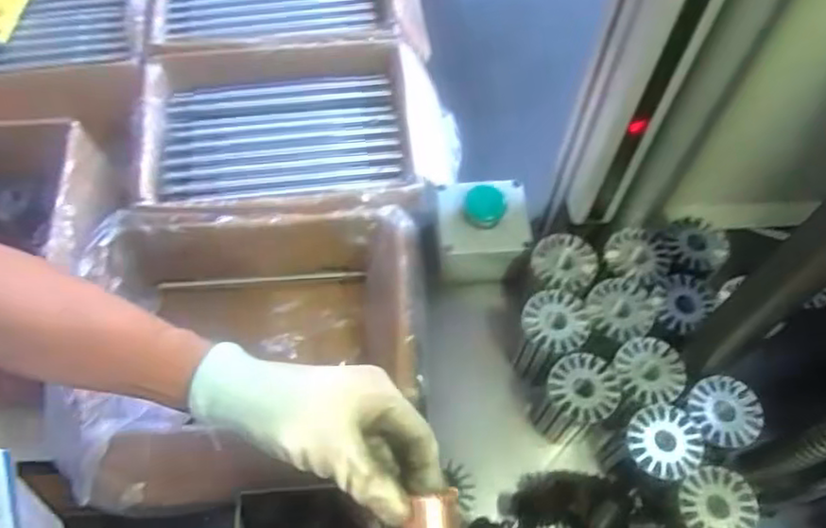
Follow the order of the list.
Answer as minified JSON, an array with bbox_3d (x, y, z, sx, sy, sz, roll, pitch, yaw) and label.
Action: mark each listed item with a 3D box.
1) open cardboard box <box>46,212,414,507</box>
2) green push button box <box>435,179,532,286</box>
[{"bbox_3d":[-0.144,0.086,0.626,0.301,0.128,0.256,-3,62,-2],"label":"open cardboard box"},{"bbox_3d":[0.061,-0.034,0.607,0.080,0.066,0.076,-4,62,-2],"label":"green push button box"}]

